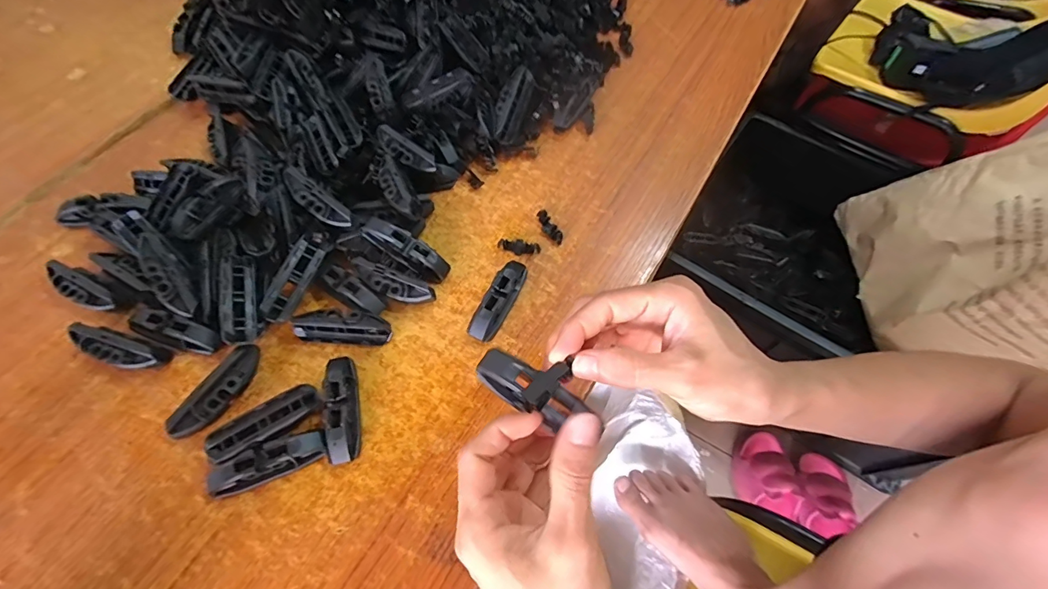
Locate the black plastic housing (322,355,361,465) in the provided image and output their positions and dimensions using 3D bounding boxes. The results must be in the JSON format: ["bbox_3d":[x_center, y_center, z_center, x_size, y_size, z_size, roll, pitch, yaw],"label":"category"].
[{"bbox_3d":[-0.125,0.077,0.312,0.020,0.019,0.074,-9,62,-6],"label":"black plastic housing"}]

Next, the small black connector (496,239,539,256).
[{"bbox_3d":[-0.005,-0.041,0.386,0.036,0.006,0.013,7,61,3],"label":"small black connector"}]

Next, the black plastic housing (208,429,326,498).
[{"bbox_3d":[-0.165,0.109,0.294,0.071,0.020,0.019,-23,64,-12],"label":"black plastic housing"}]

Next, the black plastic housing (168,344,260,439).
[{"bbox_3d":[-0.208,0.067,0.314,0.020,0.023,0.070,27,64,14],"label":"black plastic housing"}]

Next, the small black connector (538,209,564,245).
[{"bbox_3d":[0.021,-0.060,0.395,0.012,0.009,0.039,-20,63,-11],"label":"small black connector"}]

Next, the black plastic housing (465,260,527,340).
[{"bbox_3d":[-0.018,0.003,0.355,0.022,0.018,0.073,22,63,11],"label":"black plastic housing"}]

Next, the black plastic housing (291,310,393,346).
[{"bbox_3d":[-0.136,0.023,0.341,0.070,0.021,0.023,6,61,2],"label":"black plastic housing"}]

